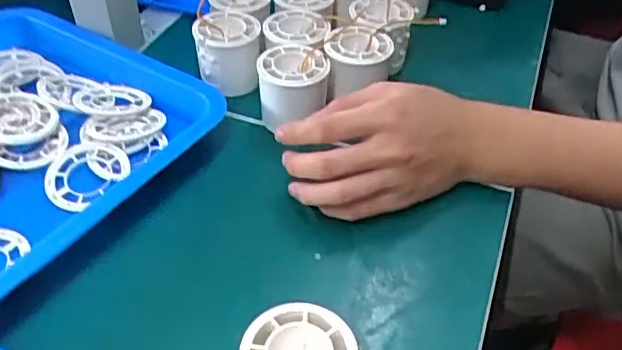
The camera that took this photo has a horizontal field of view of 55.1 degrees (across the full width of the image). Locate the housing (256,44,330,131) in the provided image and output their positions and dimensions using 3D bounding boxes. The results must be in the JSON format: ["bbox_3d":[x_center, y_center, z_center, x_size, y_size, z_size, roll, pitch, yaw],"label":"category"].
[{"bbox_3d":[-0.013,-0.067,0.458,0.053,0.049,0.054,-2,44,-3],"label":"housing"}]

